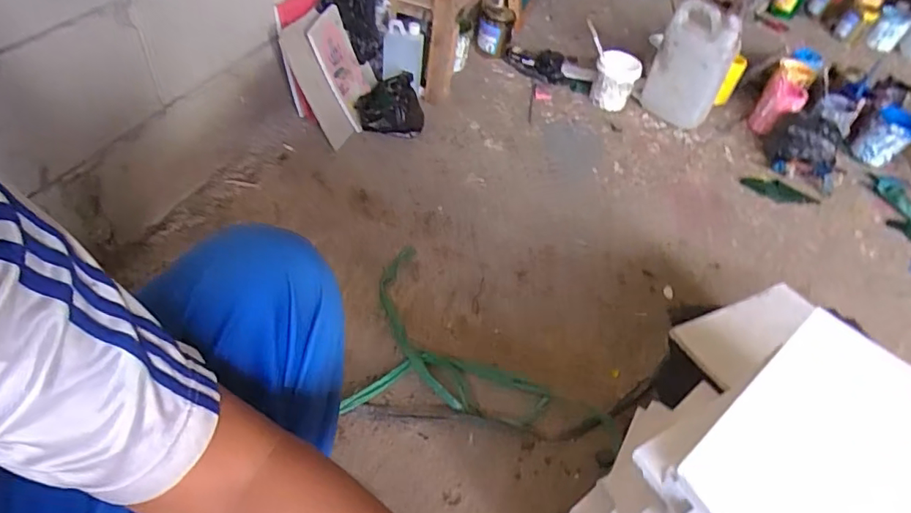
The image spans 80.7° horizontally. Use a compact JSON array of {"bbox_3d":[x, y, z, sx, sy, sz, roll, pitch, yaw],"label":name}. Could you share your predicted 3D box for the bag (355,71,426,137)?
[{"bbox_3d":[-0.168,-0.394,1.398,0.172,0.138,0.125,4,47,-5],"label":"bag"}]

